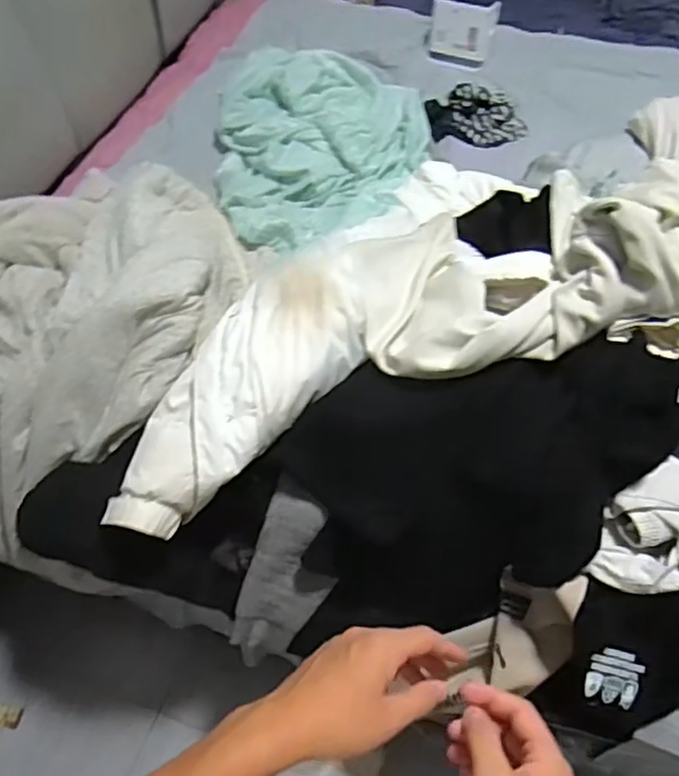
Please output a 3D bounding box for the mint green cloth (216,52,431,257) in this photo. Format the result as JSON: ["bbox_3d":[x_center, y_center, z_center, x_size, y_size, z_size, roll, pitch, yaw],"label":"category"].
[{"bbox_3d":[-0.041,-0.583,1.544,0.513,0.142,0.695,-6,56,0],"label":"mint green cloth"}]

